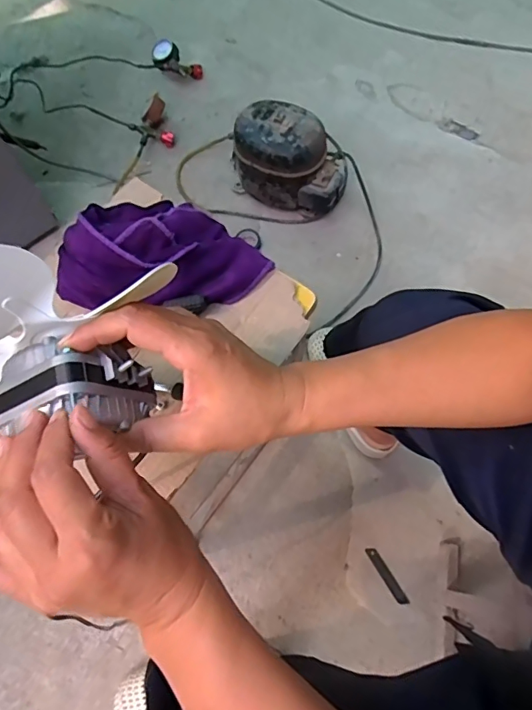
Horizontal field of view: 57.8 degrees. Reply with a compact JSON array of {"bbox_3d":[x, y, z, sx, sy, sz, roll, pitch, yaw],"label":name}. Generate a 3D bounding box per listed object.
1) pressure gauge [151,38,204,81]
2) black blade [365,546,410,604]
[{"bbox_3d":[-0.220,-0.709,1.170,0.128,0.040,0.070,29,72,-8],"label":"pressure gauge"},{"bbox_3d":[0.199,0.364,0.795,0.017,0.004,0.098,-30,68,-10],"label":"black blade"}]

